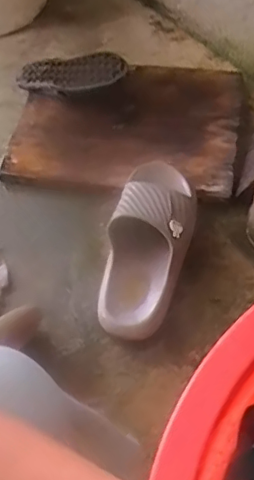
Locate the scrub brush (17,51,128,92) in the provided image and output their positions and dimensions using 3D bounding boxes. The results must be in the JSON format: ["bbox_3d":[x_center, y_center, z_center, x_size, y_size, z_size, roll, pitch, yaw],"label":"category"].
[{"bbox_3d":[-0.093,-0.282,0.961,0.189,0.025,0.072,3,54,24],"label":"scrub brush"}]

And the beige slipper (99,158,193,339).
[{"bbox_3d":[0.027,0.013,0.789,0.100,0.057,0.246,12,76,10],"label":"beige slipper"}]

